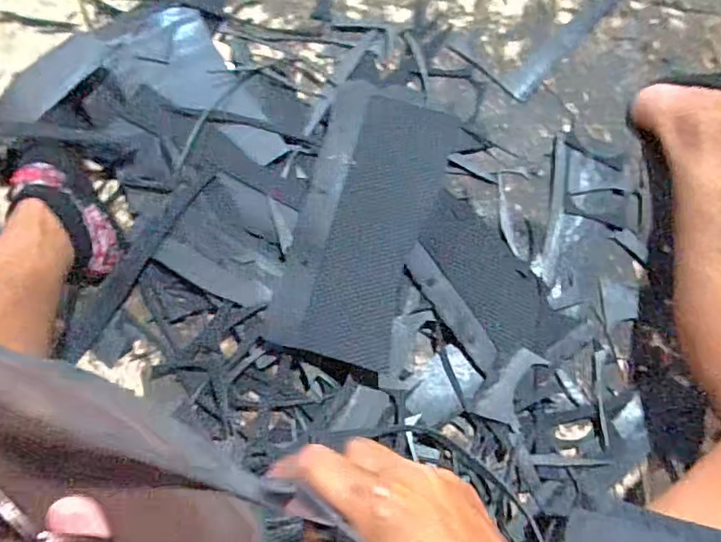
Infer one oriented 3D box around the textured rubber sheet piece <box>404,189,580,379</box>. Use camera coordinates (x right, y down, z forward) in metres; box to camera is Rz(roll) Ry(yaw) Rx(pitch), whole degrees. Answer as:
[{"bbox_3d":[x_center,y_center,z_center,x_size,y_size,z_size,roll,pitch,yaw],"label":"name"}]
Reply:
[{"bbox_3d":[0.125,0.014,0.557,0.111,0.028,0.186,-35,78,-8],"label":"textured rubber sheet piece"}]

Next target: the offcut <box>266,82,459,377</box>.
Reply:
[{"bbox_3d":[0.007,-0.054,0.557,0.135,0.041,0.297,15,76,4],"label":"offcut"}]

